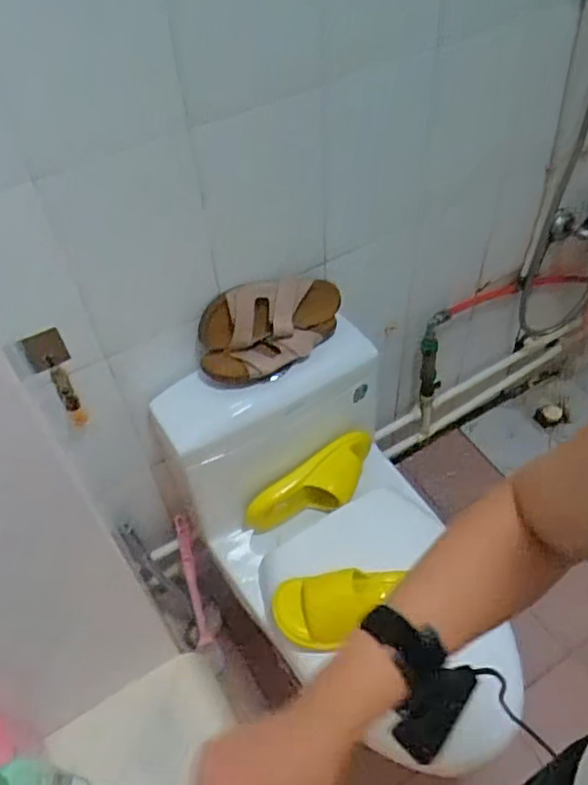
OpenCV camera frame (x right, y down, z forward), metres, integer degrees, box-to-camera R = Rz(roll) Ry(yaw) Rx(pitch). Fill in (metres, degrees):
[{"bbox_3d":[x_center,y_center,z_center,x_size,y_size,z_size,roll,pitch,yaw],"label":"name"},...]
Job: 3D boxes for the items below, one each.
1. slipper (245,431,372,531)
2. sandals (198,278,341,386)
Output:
[{"bbox_3d":[0.043,0.174,1.149,0.275,0.088,0.085,-30,54,-21],"label":"slipper"},{"bbox_3d":[-0.029,-0.111,1.028,0.267,0.122,0.087,-25,53,-17],"label":"sandals"}]

